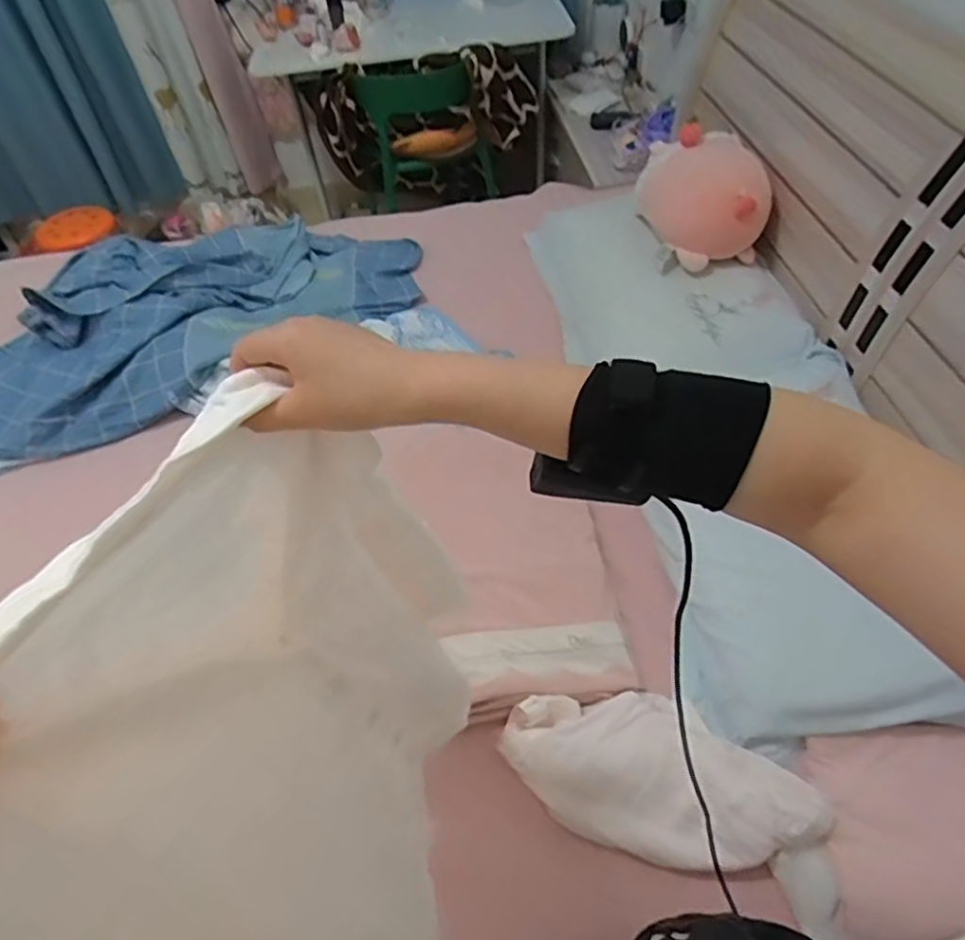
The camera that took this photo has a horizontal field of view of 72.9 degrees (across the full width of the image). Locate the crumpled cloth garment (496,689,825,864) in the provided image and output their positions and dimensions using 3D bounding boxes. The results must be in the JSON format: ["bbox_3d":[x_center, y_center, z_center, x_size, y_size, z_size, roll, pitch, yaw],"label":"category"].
[{"bbox_3d":[0.221,0.391,0.846,0.404,0.068,0.195,13,53,16],"label":"crumpled cloth garment"}]

